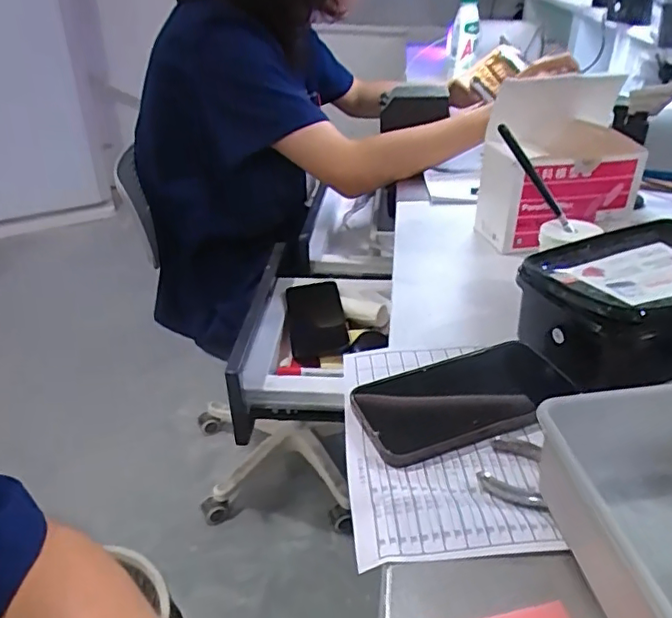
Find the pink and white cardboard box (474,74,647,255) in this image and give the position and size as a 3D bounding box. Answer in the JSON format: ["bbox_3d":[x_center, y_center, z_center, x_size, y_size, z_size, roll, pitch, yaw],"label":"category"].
[{"bbox_3d":[0.259,-0.160,0.654,0.173,0.166,0.088,-7,33,-10],"label":"pink and white cardboard box"}]

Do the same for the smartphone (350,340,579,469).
[{"bbox_3d":[0.100,0.067,0.442,0.169,0.013,0.080,-12,34,-17],"label":"smartphone"}]

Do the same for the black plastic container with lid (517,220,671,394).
[{"bbox_3d":[0.252,-0.004,0.489,0.197,0.077,0.120,-13,34,-18],"label":"black plastic container with lid"}]

